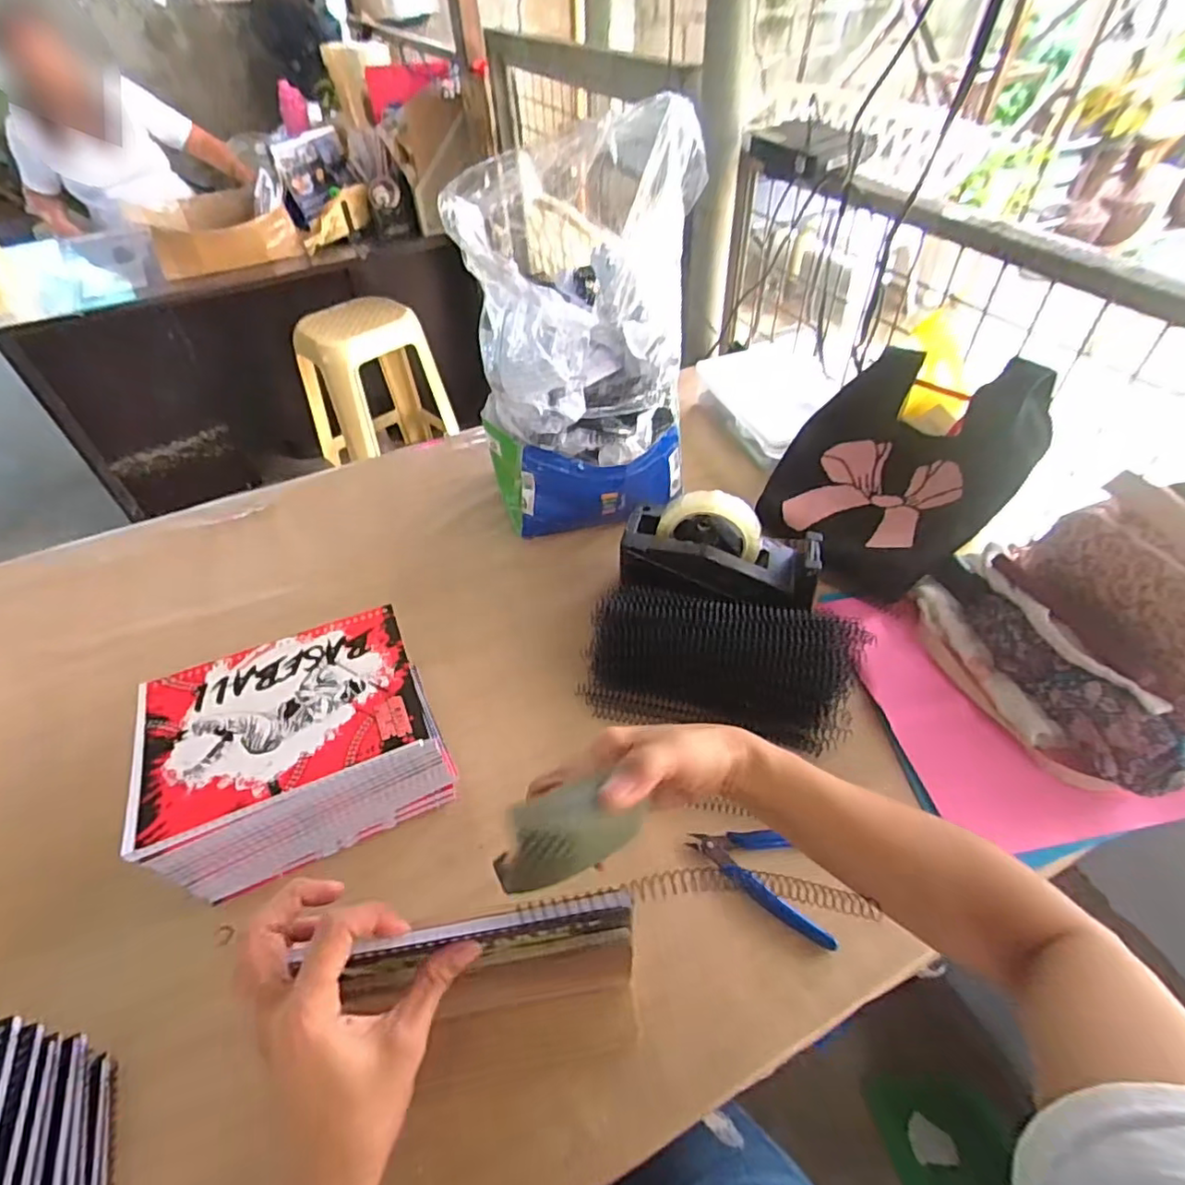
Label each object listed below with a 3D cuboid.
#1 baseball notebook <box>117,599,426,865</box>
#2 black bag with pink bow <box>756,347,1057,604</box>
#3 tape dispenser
[{"bbox_3d":[-0.252,0.096,0.486,0.212,0.008,0.156,-19,50,-14],"label":"baseball notebook"},{"bbox_3d":[0.345,-0.150,0.705,0.295,0.076,0.237,-49,59,12],"label":"black bag with pink bow"},{"bbox_3d":[0.135,-0.045,0.639,0.201,0.093,0.082,14,50,15],"label":"tape dispenser"}]

